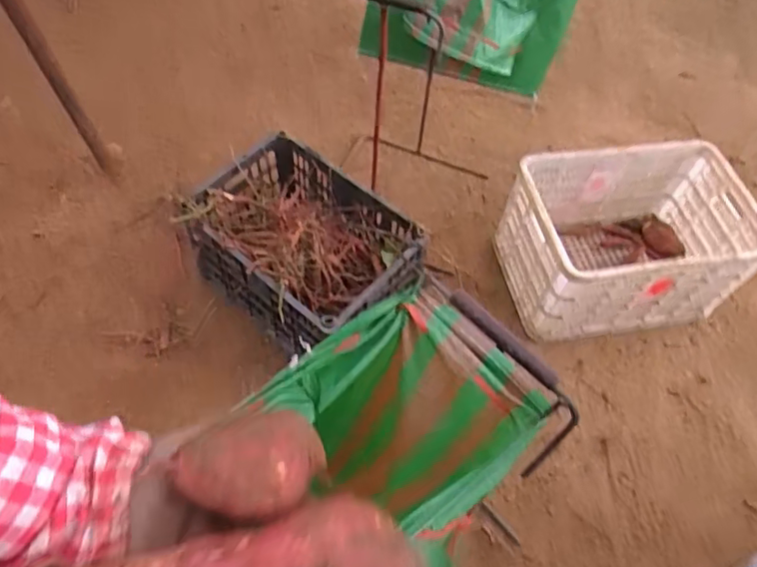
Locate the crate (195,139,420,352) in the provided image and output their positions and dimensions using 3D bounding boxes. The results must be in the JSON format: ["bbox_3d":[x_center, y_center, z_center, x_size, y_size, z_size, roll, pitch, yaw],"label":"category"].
[{"bbox_3d":[-0.169,-0.068,1.399,0.469,0.284,0.343,35,61,20],"label":"crate"}]

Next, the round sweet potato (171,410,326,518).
[{"bbox_3d":[-0.088,0.132,0.414,0.097,0.060,0.067,-13,57,-11],"label":"round sweet potato"}]

